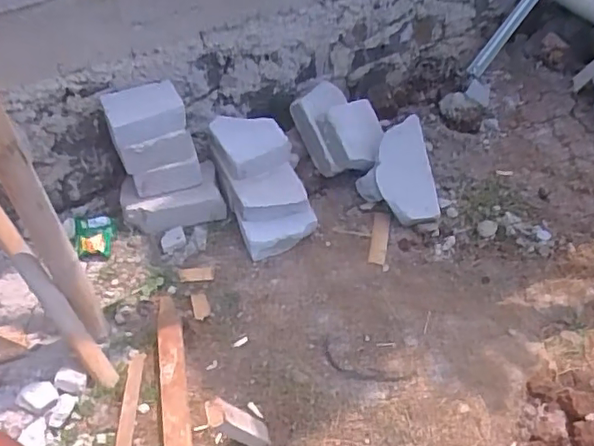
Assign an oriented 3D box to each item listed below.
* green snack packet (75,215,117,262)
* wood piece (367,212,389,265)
[{"bbox_3d":[-0.636,0.041,1.862,0.122,0.056,0.176,-9,47,-3],"label":"green snack packet"},{"bbox_3d":[0.261,0.043,1.869,0.053,0.012,0.214,6,48,10],"label":"wood piece"}]

